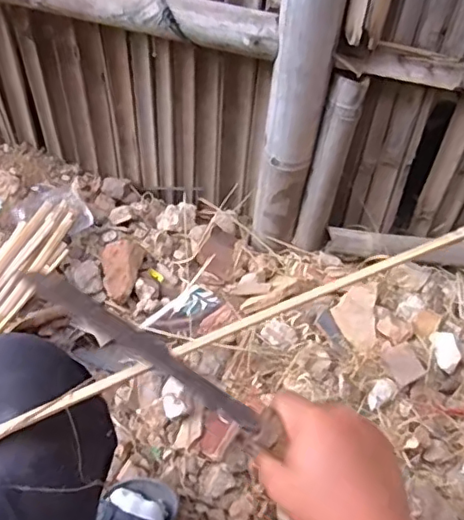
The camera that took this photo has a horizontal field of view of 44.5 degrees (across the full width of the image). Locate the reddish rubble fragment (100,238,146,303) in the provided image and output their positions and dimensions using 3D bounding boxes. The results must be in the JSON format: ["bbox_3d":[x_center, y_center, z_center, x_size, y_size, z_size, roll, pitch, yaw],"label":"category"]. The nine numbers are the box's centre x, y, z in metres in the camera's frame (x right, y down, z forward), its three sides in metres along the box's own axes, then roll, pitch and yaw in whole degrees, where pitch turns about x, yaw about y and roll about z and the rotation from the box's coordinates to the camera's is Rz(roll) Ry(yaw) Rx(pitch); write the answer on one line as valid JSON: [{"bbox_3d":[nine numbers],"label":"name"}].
[{"bbox_3d":[-0.181,0.013,0.927,0.068,0.027,0.107,3,54,-5],"label":"reddish rubble fragment"}]

